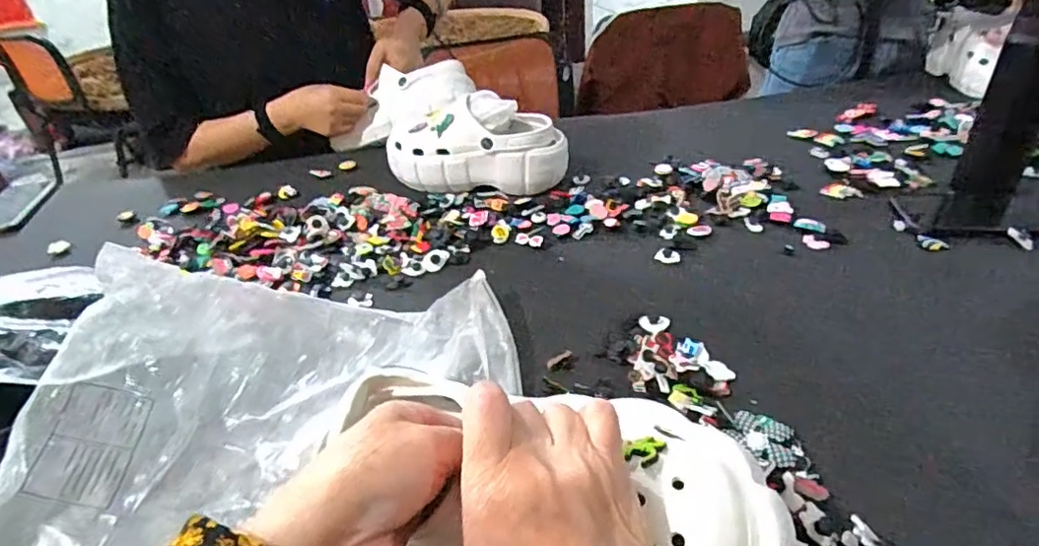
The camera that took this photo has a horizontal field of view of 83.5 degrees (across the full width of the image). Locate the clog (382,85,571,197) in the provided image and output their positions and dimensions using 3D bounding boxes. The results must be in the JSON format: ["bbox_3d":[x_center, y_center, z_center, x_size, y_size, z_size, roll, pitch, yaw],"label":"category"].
[{"bbox_3d":[-0.065,-0.179,0.810,0.257,0.120,0.096,5,36,15],"label":"clog"}]

